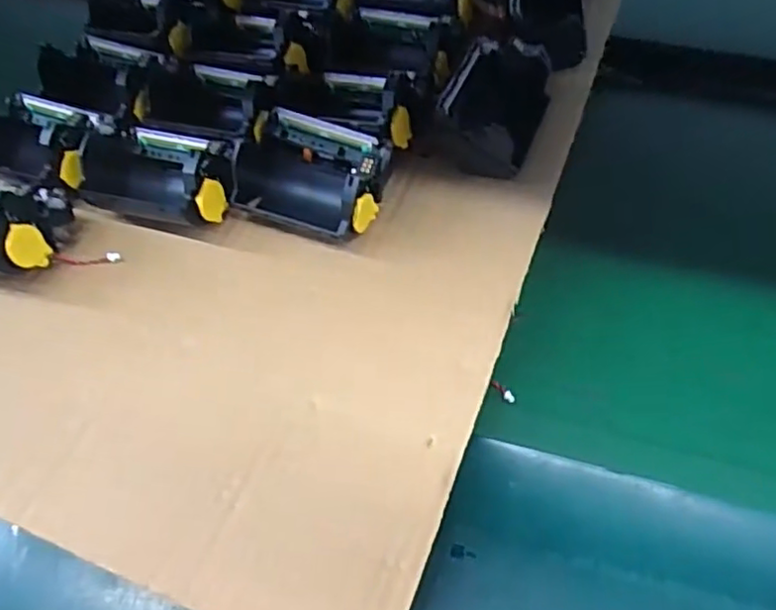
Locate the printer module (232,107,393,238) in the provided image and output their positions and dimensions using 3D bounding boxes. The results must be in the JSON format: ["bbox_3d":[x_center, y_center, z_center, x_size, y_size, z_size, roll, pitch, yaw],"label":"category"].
[{"bbox_3d":[-0.042,-0.065,0.326,0.076,0.042,0.052,18,62,13],"label":"printer module"}]

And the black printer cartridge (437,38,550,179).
[{"bbox_3d":[0.056,-0.102,0.345,0.048,0.040,0.075,18,62,13],"label":"black printer cartridge"}]

